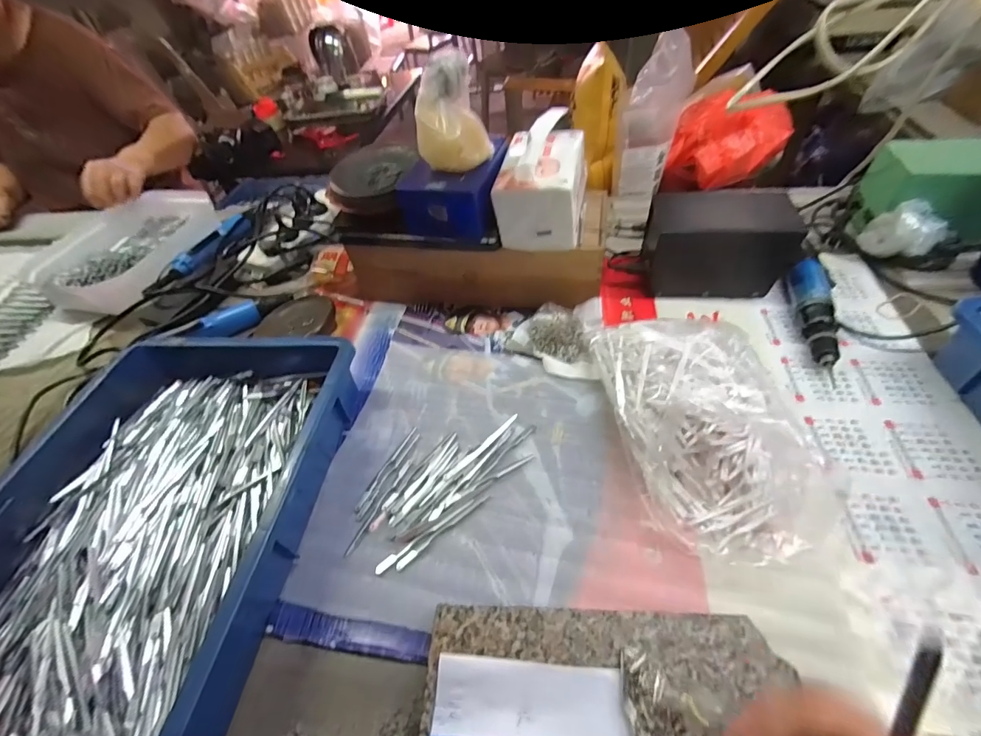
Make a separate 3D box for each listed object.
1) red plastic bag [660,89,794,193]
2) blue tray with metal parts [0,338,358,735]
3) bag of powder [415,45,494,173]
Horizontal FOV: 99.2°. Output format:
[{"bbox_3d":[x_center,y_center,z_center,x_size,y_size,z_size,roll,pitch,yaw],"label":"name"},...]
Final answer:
[{"bbox_3d":[0.398,-0.378,0.718,0.149,0.121,0.128,-22,50,-12],"label":"red plastic bag"},{"bbox_3d":[-0.309,0.149,0.366,0.287,0.078,0.430,0,50,8],"label":"blue tray with metal parts"},{"bbox_3d":[-0.038,-0.257,0.425,0.053,0.093,0.065,31,60,29],"label":"bag of powder"}]

